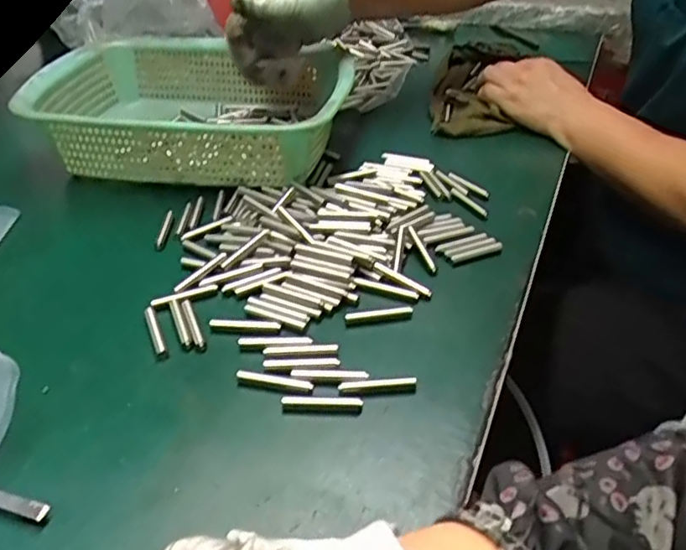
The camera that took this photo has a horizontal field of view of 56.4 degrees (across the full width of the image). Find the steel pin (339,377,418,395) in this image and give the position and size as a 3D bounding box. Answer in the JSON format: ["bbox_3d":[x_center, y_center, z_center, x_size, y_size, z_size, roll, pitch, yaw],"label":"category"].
[{"bbox_3d":[0.022,0.069,0.392,0.046,0.009,0.008,-2,38,-5],"label":"steel pin"}]

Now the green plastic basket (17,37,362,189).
[{"bbox_3d":[-0.142,-0.166,0.626,0.289,0.074,0.214,6,38,6],"label":"green plastic basket"}]

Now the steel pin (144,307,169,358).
[{"bbox_3d":[-0.126,0.039,0.432,0.008,0.005,0.049,-15,40,-20],"label":"steel pin"}]

